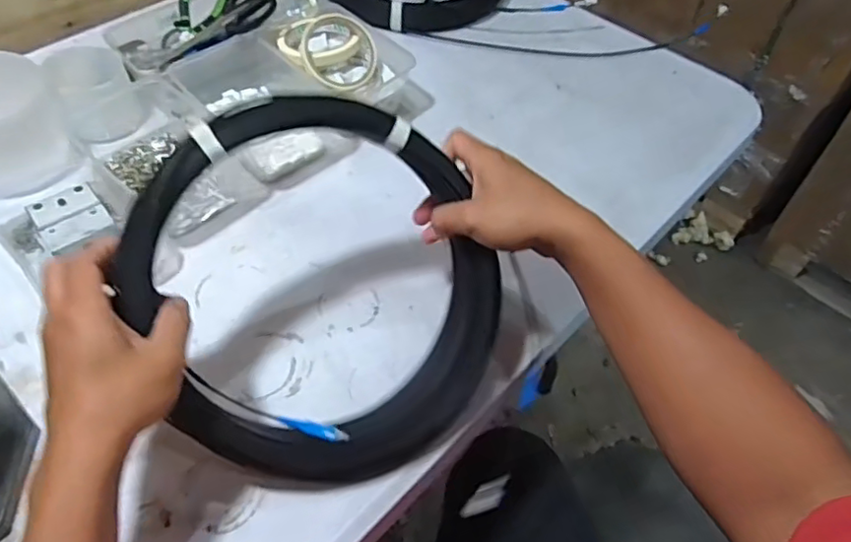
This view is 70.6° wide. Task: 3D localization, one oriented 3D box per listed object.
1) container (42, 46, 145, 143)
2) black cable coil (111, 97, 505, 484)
[{"bbox_3d":[-0.368,-0.199,0.673,0.077,0.079,0.083,2,52,-3],"label":"container"},{"bbox_3d":[-0.072,0.016,0.453,0.261,0.029,0.285,-1,92,-17],"label":"black cable coil"}]

